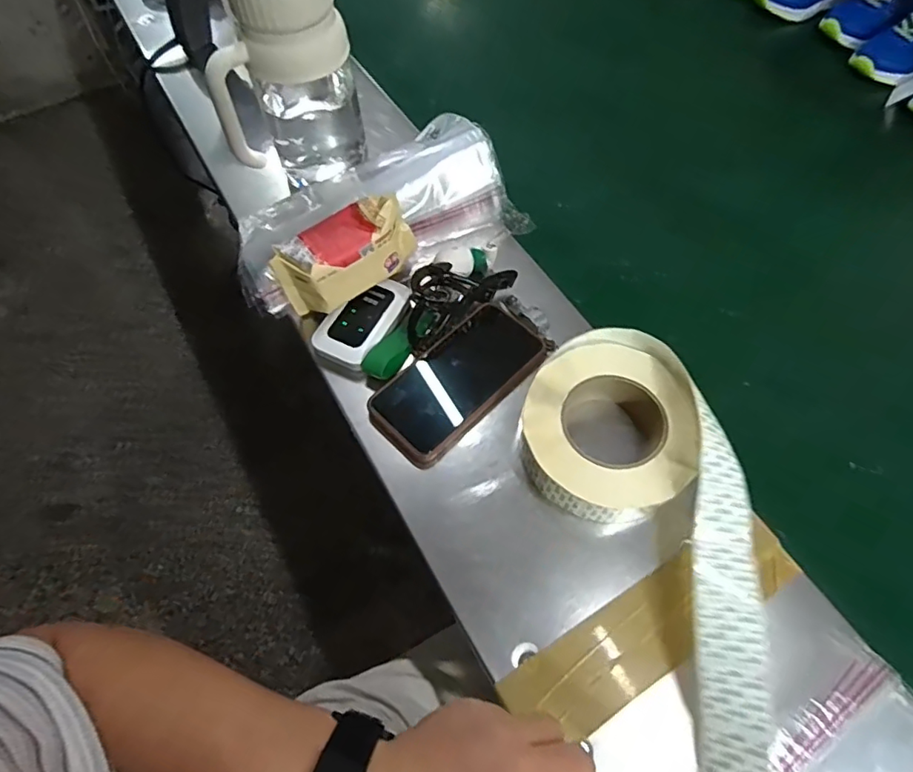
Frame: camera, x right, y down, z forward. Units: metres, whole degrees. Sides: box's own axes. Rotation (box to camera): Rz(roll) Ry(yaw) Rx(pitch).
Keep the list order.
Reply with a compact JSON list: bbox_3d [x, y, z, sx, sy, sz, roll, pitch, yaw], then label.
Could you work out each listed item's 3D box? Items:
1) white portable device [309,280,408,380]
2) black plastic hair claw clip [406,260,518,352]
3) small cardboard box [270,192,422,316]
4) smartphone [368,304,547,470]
[{"bbox_3d":[-0.089,-0.059,0.521,0.056,0.029,0.096,22,64,13],"label":"white portable device"},{"bbox_3d":[-0.007,-0.087,0.516,0.113,0.038,0.061,-35,66,-16],"label":"black plastic hair claw clip"},{"bbox_3d":[-0.101,-0.122,0.515,0.132,0.057,0.063,-32,65,-15],"label":"small cardboard box"},{"bbox_3d":[0.003,-0.007,0.489,0.163,0.016,0.079,-41,68,-19],"label":"smartphone"}]

